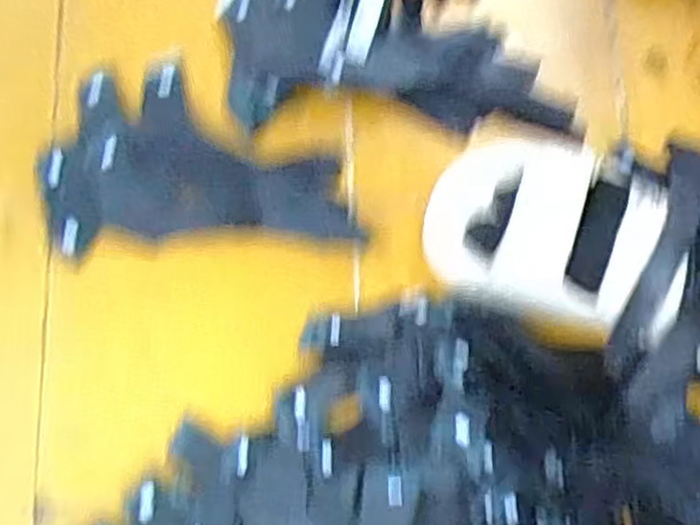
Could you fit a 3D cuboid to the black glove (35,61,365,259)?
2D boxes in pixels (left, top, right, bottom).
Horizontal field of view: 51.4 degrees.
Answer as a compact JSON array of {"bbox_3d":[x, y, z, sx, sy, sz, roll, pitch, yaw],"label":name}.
[{"bbox_3d":[-0.105,-0.072,0.495,0.199,0.027,0.125,-5,74,-1],"label":"black glove"}]

